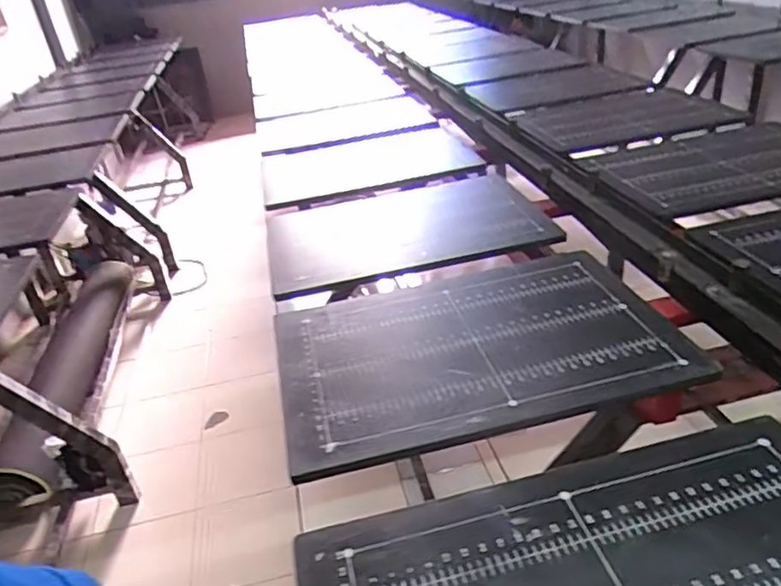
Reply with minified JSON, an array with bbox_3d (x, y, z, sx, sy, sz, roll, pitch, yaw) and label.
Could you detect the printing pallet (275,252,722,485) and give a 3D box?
[{"bbox_3d":[0.119,0.070,0.967,0.577,0.016,0.399,-11,30,-7],"label":"printing pallet"}]

